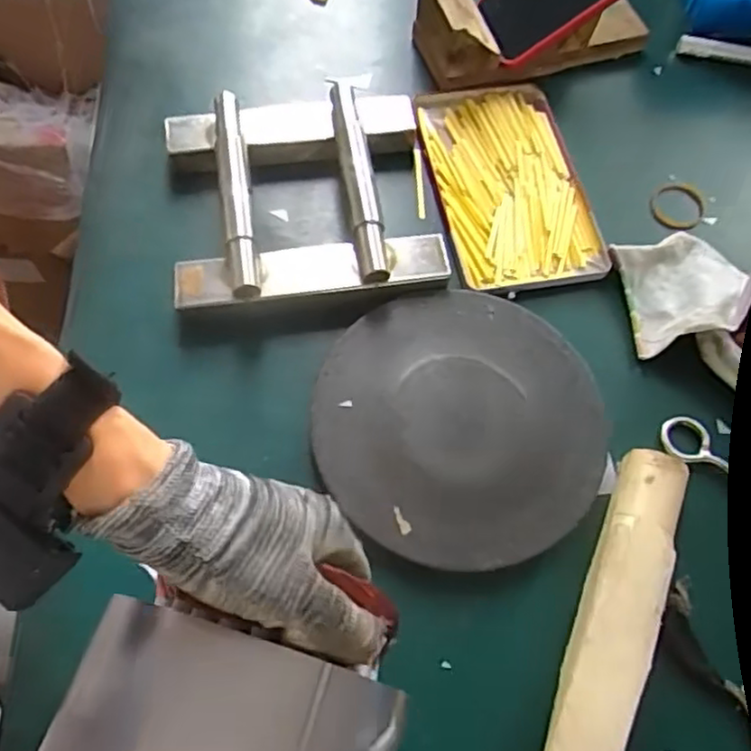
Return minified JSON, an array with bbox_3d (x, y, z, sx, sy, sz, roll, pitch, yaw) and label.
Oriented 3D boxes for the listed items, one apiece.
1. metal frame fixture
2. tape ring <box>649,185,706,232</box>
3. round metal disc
[{"bbox_3d":[-0.055,-0.142,0.521,0.196,0.040,0.182,-7,65,-6],"label":"metal frame fixture"},{"bbox_3d":[0.247,-0.138,0.561,0.043,0.013,0.042,1,64,-3],"label":"tape ring"},{"bbox_3d":[0.057,0.029,0.461,0.185,0.012,0.190,1,64,-3],"label":"round metal disc"}]

